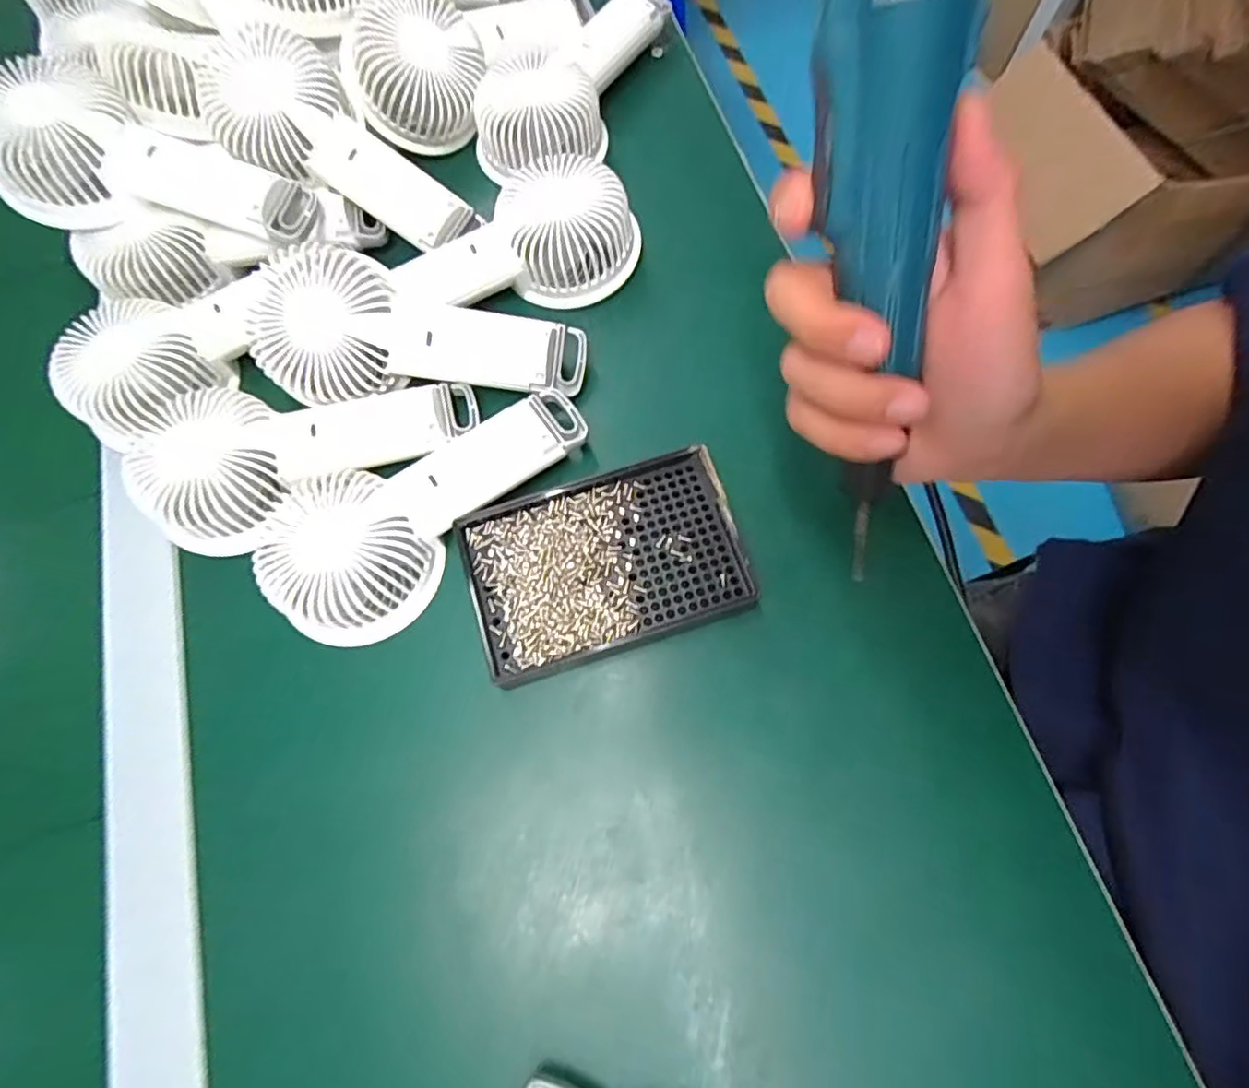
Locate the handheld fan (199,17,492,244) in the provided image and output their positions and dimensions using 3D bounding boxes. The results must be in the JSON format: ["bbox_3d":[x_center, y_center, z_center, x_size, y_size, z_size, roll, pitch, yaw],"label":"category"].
[{"bbox_3d":[-0.179,-0.246,0.370,0.182,0.036,0.076,33,75,-9],"label":"handheld fan"}]

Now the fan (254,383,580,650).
[{"bbox_3d":[-0.101,-0.023,0.317,0.177,0.031,0.086,-32,74,-8],"label":"fan"}]

